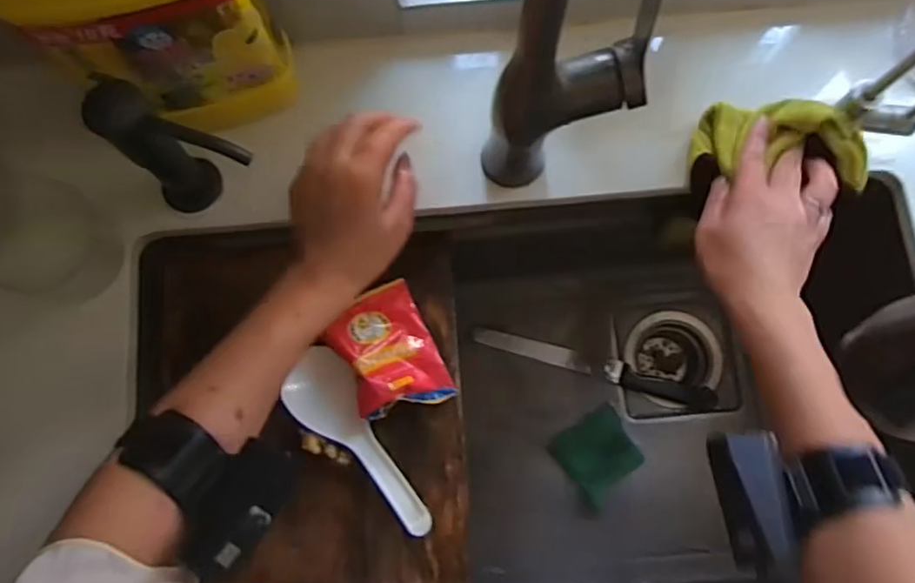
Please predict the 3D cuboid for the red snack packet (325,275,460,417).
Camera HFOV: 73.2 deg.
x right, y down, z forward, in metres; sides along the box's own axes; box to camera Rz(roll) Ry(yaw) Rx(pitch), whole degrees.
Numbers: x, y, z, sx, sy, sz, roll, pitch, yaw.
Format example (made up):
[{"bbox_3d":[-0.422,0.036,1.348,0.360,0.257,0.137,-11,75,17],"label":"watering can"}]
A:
[{"bbox_3d":[-0.056,0.048,0.501,0.076,0.032,0.103,-15,67,-36],"label":"red snack packet"}]

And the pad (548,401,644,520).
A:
[{"bbox_3d":[0.150,0.175,0.650,0.078,0.009,0.081,-32,79,-5],"label":"pad"}]

